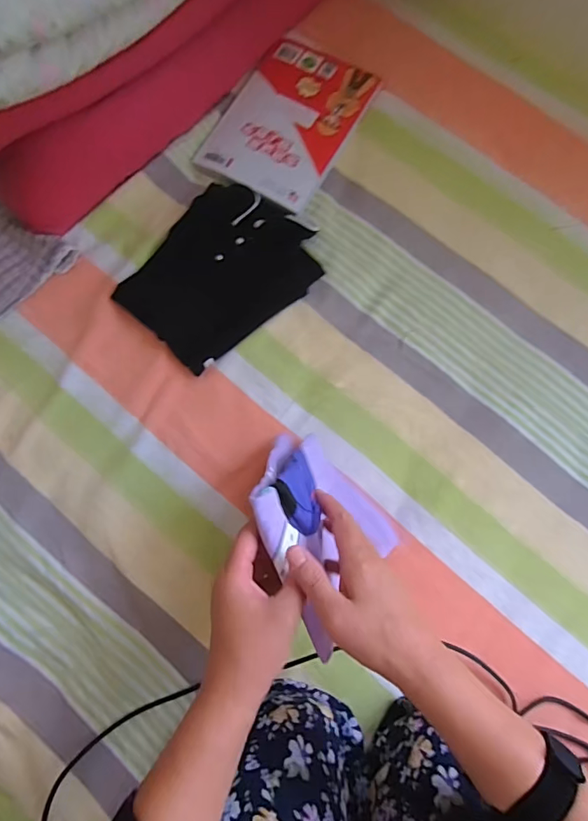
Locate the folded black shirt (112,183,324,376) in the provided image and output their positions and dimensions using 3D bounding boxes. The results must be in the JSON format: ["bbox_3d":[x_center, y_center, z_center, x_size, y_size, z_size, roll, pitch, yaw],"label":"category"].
[{"bbox_3d":[-0.090,-0.177,0.578,0.178,0.018,0.233,42,81,7],"label":"folded black shirt"}]

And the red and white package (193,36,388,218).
[{"bbox_3d":[-0.008,-0.400,0.628,0.170,0.013,0.238,30,80,5],"label":"red and white package"}]

